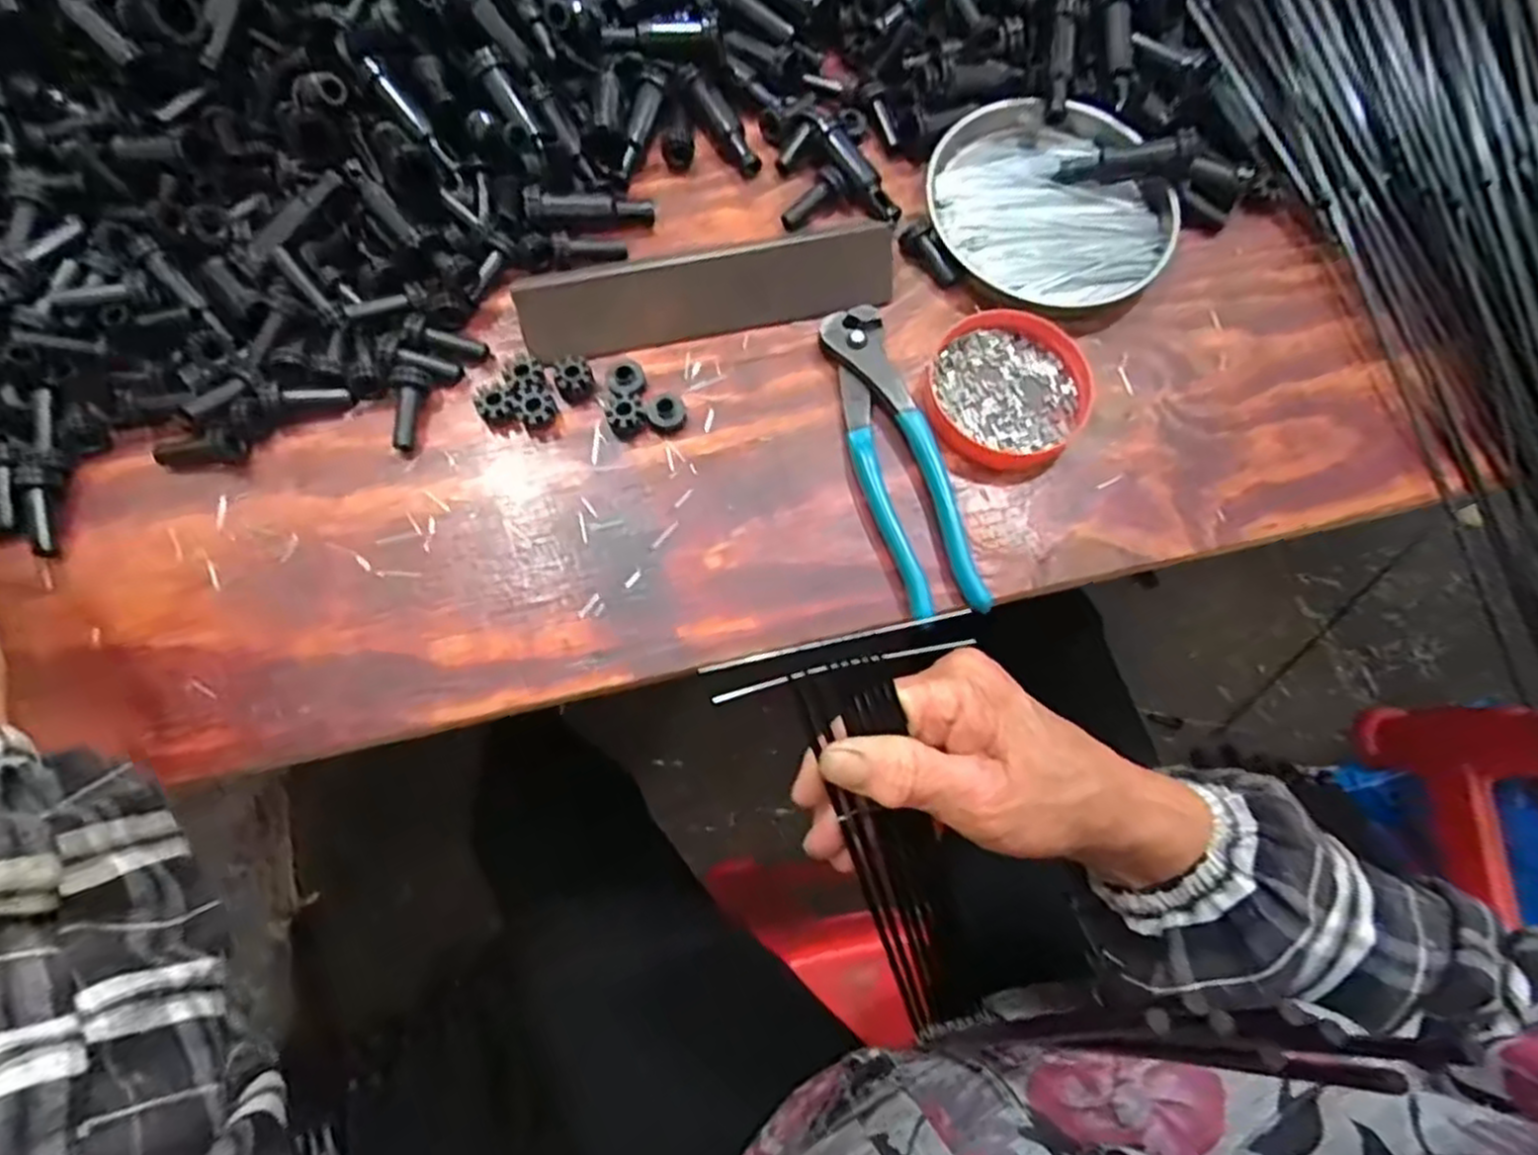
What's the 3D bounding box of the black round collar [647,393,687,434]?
[{"bbox_3d":[-0.051,-0.082,0.370,0.018,0.010,0.019,0,70,-1],"label":"black round collar"}]

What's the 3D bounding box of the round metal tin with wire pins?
[{"bbox_3d":[0.157,-0.213,0.419,0.133,0.028,0.127,0,70,-1],"label":"round metal tin with wire pins"}]

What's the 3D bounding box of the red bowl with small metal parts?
[{"bbox_3d":[0.120,-0.095,0.377,0.079,0.014,0.086,0,70,-1],"label":"red bowl with small metal parts"}]

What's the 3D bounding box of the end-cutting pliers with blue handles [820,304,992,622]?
[{"bbox_3d":[0.062,-0.059,0.366,0.040,0.017,0.162,-16,71,-7],"label":"end-cutting pliers with blue handles"}]

